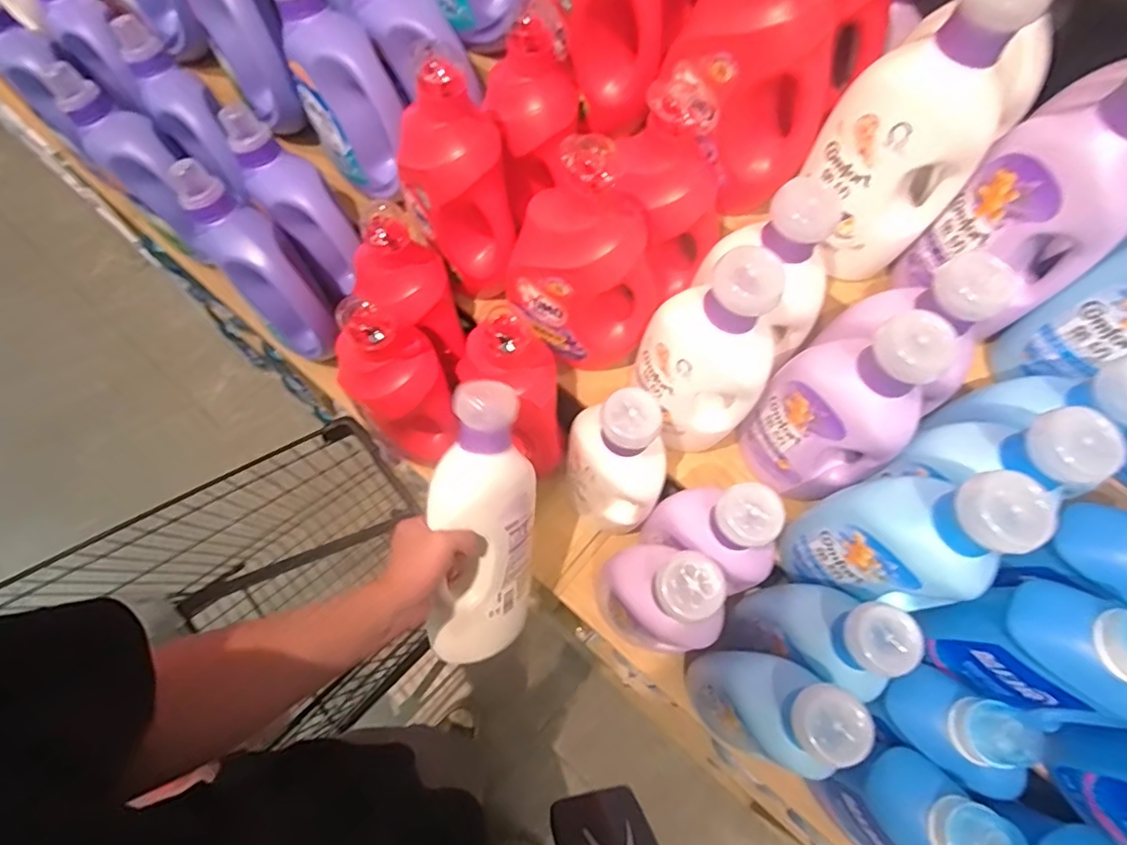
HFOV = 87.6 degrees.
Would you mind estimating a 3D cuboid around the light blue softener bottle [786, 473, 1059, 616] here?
[{"bbox_3d":[0.325,0.119,0.571,0.097,0.284,0.116,-6,68,-5],"label":"light blue softener bottle"}]

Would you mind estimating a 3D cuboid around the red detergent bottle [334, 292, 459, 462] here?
[{"bbox_3d":[-0.205,-0.042,0.738,0.107,0.269,0.105,-37,74,-16],"label":"red detergent bottle"}]

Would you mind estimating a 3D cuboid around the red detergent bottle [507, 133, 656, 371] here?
[{"bbox_3d":[0.024,-0.179,0.682,0.154,0.300,0.110,-15,70,-9],"label":"red detergent bottle"}]

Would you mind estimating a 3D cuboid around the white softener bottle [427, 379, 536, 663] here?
[{"bbox_3d":[-0.087,0.120,0.641,0.103,0.067,0.323,2,109,-2],"label":"white softener bottle"}]

